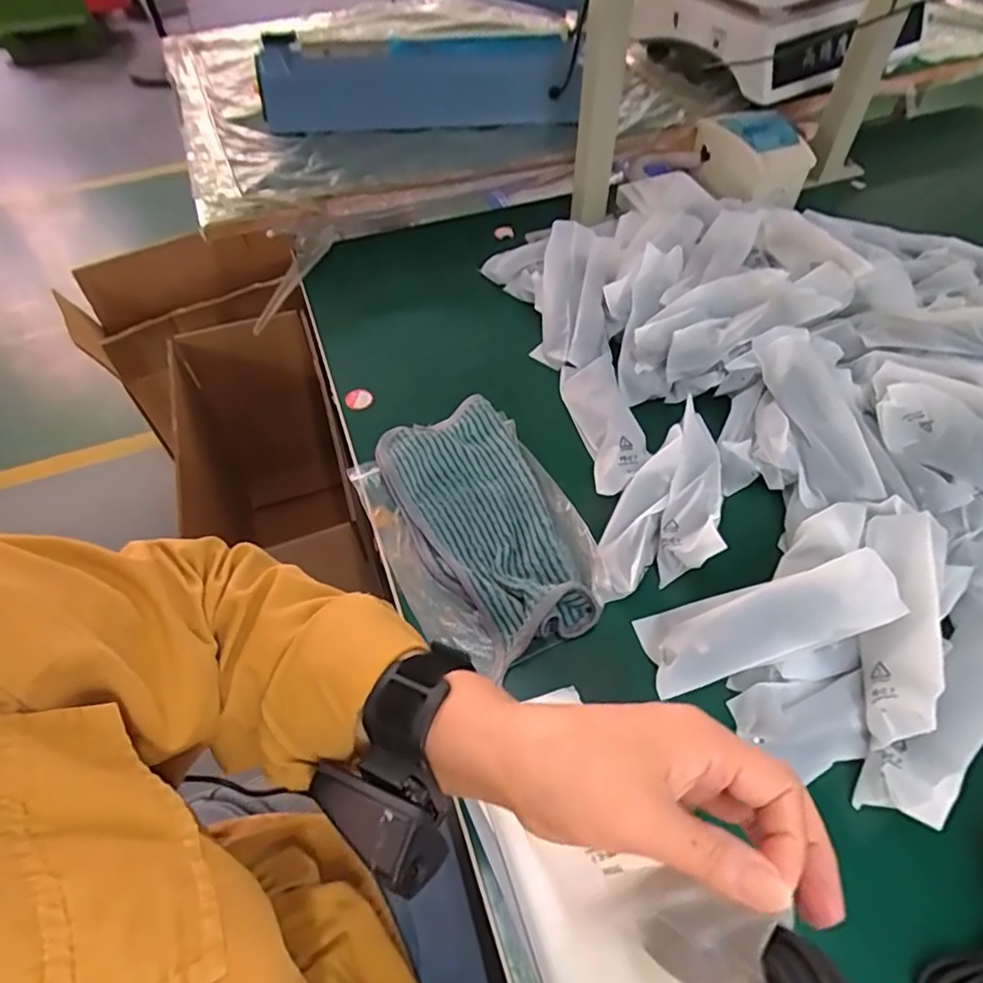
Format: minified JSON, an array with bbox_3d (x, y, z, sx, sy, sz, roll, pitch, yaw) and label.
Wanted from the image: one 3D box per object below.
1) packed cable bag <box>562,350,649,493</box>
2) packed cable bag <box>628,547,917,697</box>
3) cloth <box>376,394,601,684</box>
[{"bbox_3d":[0.097,-0.062,0.520,0.051,0.031,0.148,-9,54,-5],"label":"packed cable bag"},{"bbox_3d":[0.177,0.084,0.397,0.155,0.021,0.055,-21,54,9],"label":"packed cable bag"},{"bbox_3d":[-0.006,0.023,0.465,0.105,0.032,0.214,-21,56,-13],"label":"cloth"}]

